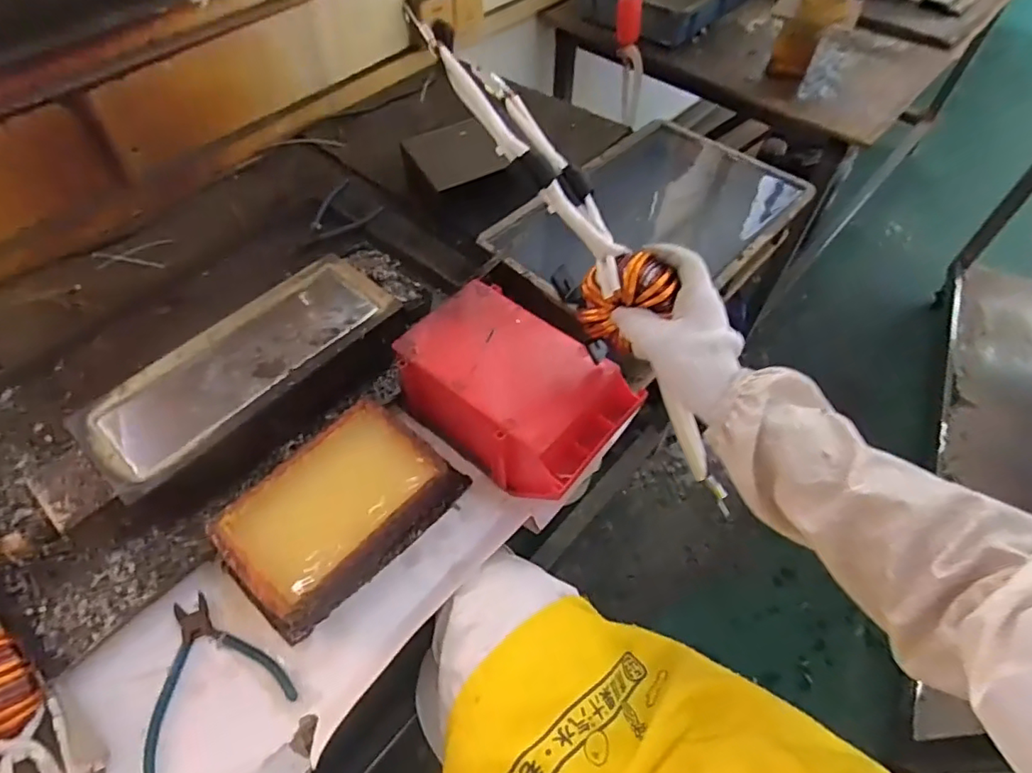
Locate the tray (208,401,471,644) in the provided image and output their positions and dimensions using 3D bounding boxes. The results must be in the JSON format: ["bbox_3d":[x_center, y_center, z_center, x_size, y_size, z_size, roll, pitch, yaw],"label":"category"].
[{"bbox_3d":[-0.174,0.120,0.569,0.137,0.064,0.223,37,63,23],"label":"tray"}]

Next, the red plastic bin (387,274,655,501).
[{"bbox_3d":[-0.003,0.009,0.616,0.237,0.102,0.154,34,62,22],"label":"red plastic bin"}]

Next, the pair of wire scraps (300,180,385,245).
[{"bbox_3d":[-0.272,-0.252,0.856,0.078,0.012,0.121,39,81,10],"label":"pair of wire scraps"}]

